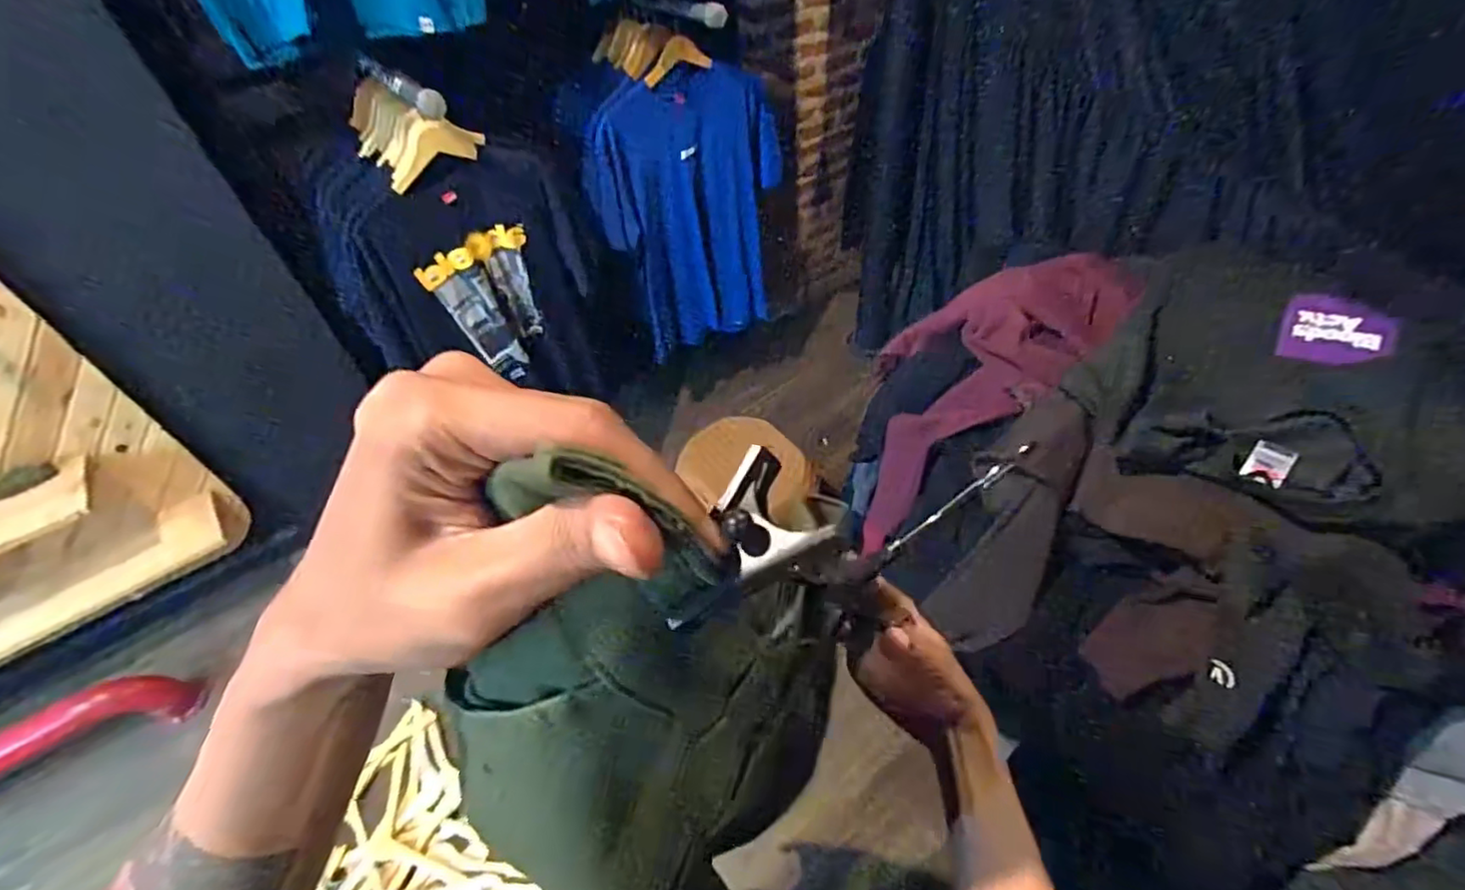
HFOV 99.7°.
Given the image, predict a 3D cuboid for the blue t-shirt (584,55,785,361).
[{"bbox_3d":[-0.105,-0.622,1.753,0.568,0.742,0.078,-33,53,-22],"label":"blue t-shirt"}]

